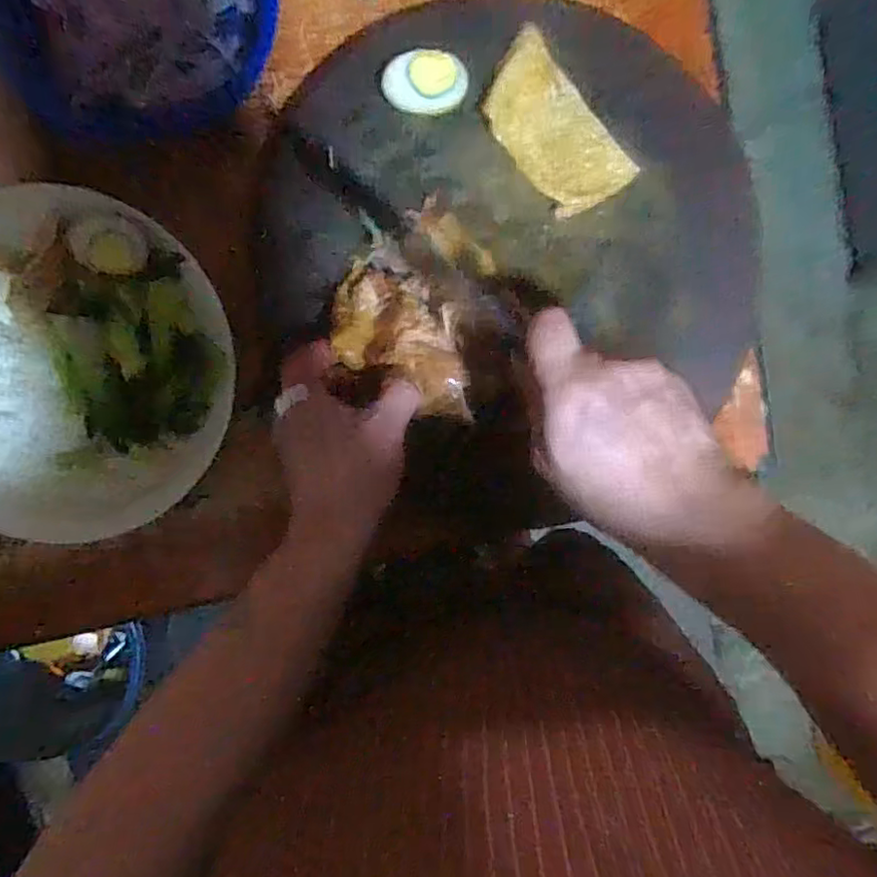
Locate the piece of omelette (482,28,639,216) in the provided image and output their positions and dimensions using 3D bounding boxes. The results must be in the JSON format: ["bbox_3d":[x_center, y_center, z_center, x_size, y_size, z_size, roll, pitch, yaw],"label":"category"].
[{"bbox_3d":[0.080,-0.214,0.421,0.064,0.015,0.116,-40,95,0],"label":"piece of omelette"}]

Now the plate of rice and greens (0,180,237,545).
[{"bbox_3d":[-0.272,-0.053,0.437,0.237,0.043,0.232,0,94,-3],"label":"plate of rice and greens"}]

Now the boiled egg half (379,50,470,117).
[{"bbox_3d":[-0.009,-0.236,0.409,0.054,0.024,0.040,-7,94,-3],"label":"boiled egg half"}]

